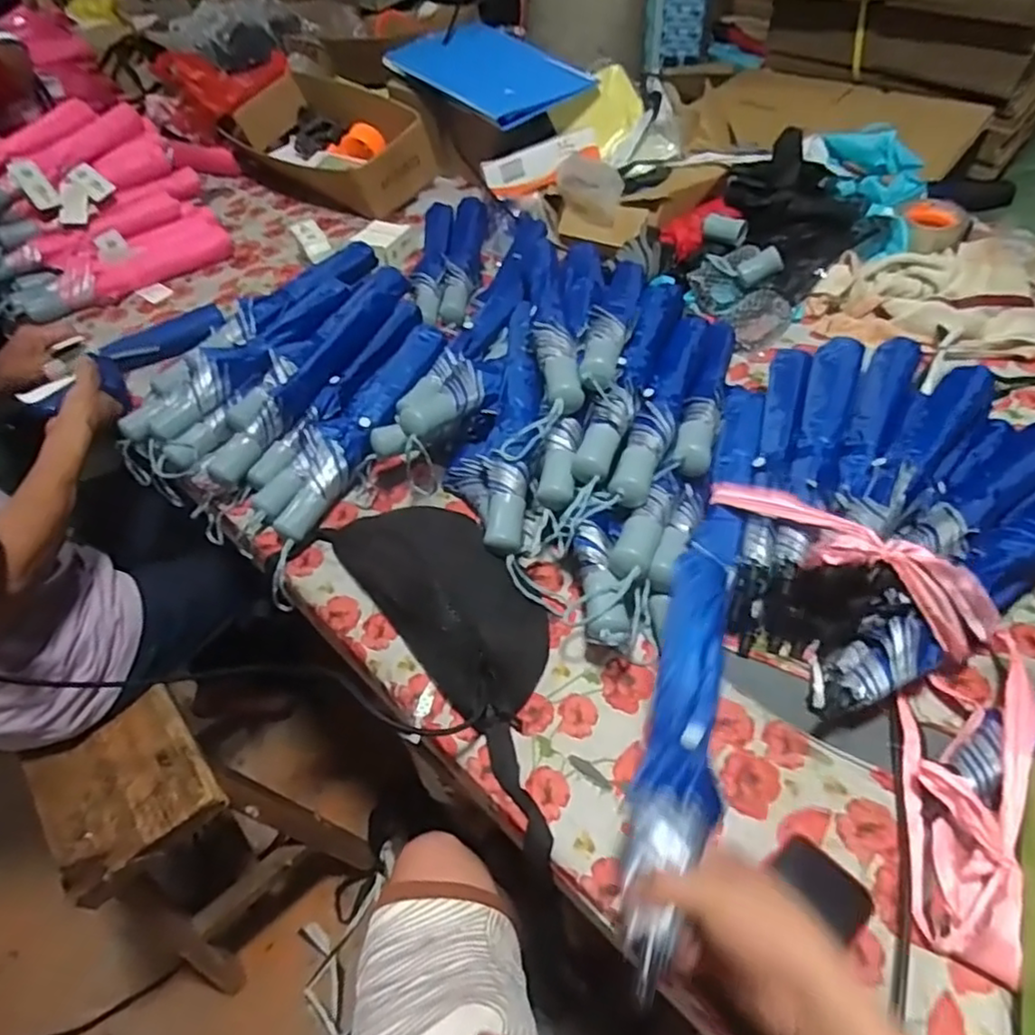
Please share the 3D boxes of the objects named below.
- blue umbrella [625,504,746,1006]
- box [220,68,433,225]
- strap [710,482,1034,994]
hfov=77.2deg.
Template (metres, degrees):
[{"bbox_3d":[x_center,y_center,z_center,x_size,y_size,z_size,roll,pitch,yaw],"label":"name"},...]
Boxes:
[{"bbox_3d":[0.128,0.129,0.481,0.052,0.033,0.368,12,48,14],"label":"blue umbrella"},{"bbox_3d":[-0.335,-0.734,1.245,0.296,0.103,0.420,-38,58,-23],"label":"box"},{"bbox_3d":[0.351,0.126,0.564,0.203,0.111,0.427,-13,69,-6],"label":"strap"}]

